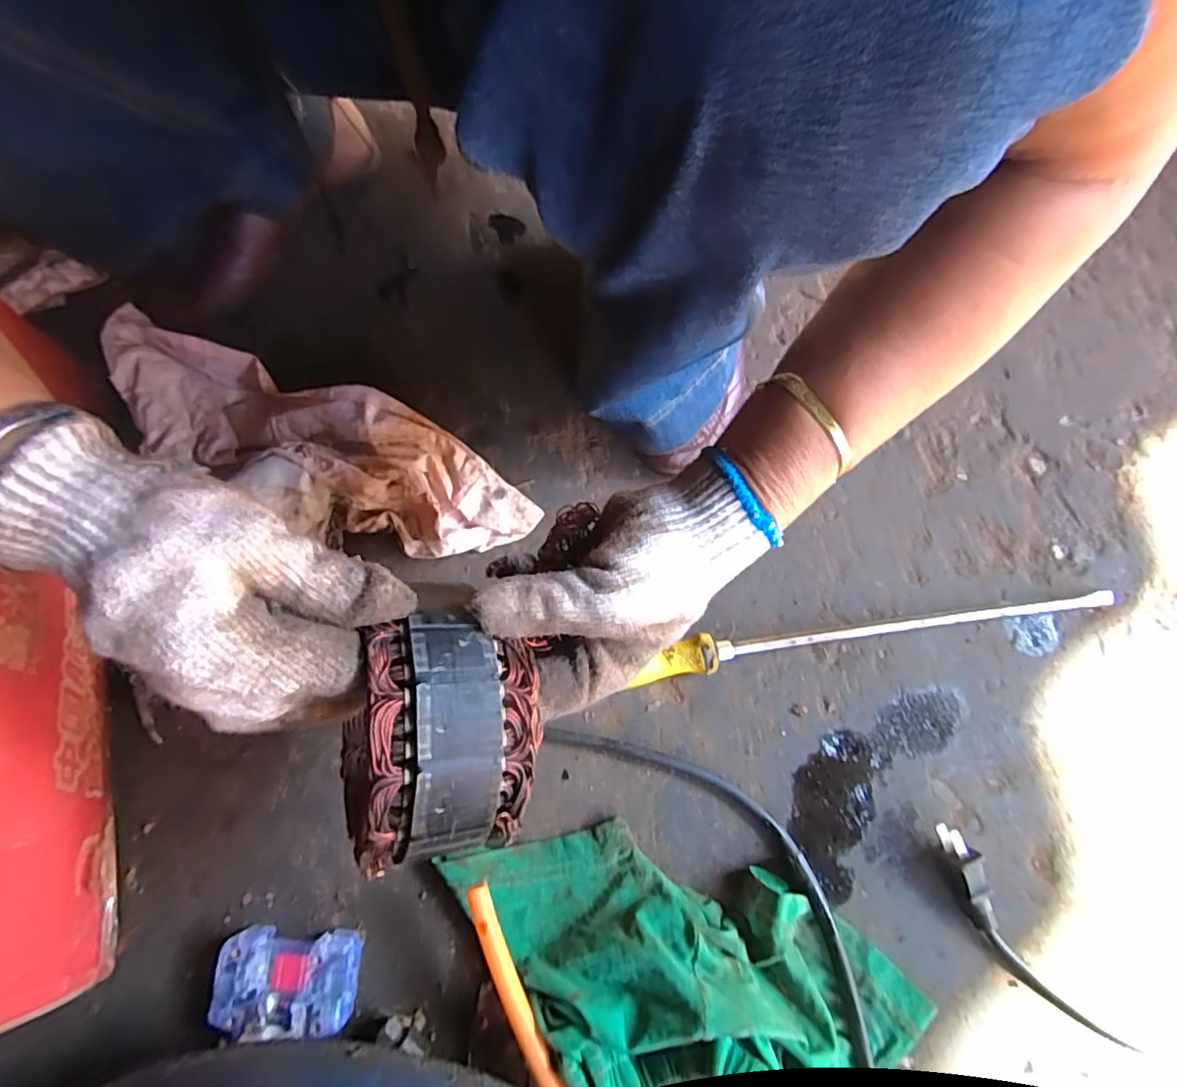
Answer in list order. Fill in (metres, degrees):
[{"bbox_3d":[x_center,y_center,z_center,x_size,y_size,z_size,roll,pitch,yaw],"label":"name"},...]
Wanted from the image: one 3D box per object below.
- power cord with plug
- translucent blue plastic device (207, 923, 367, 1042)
[{"bbox_3d":[0.255,0.236,0.352,0.024,0.025,0.141,-33,75,-9],"label":"power cord with plug"},{"bbox_3d":[-0.177,0.258,0.348,0.077,0.018,0.053,2,73,1],"label":"translucent blue plastic device"}]

